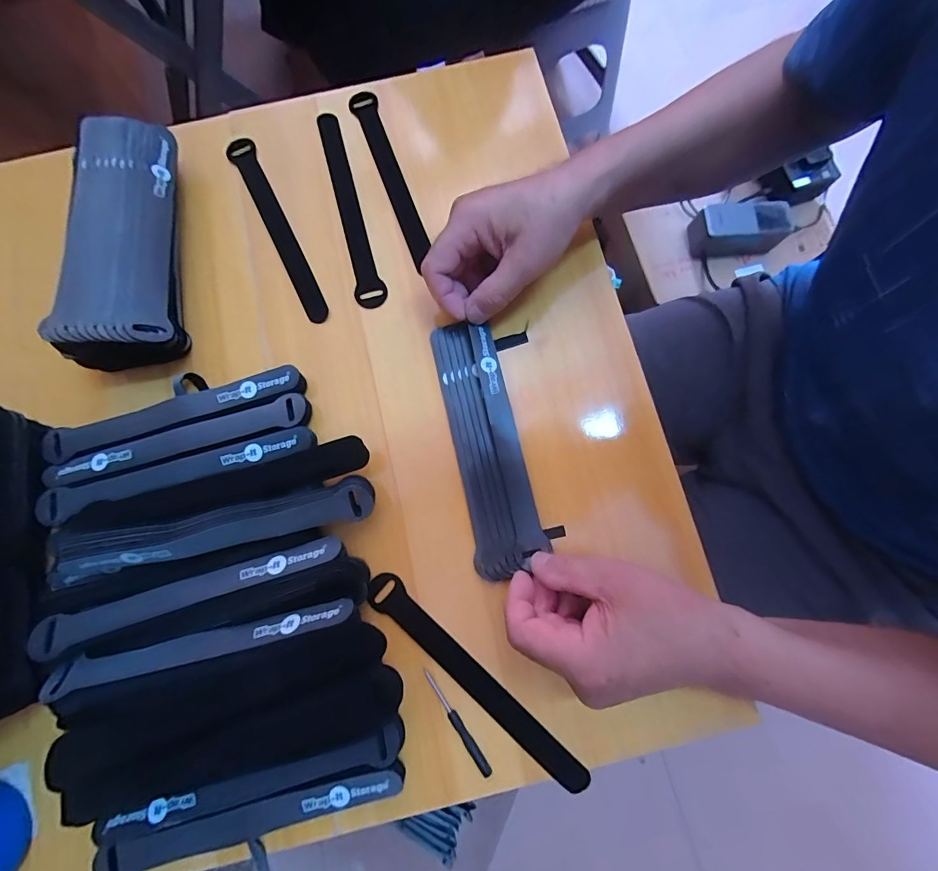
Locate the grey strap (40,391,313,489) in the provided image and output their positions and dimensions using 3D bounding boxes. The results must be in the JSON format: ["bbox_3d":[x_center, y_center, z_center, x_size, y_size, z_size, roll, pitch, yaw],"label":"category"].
[{"bbox_3d":[-0.220,0.003,0.318,0.195,0.004,0.023,-15,79,-2],"label":"grey strap"}]

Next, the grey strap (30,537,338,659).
[{"bbox_3d":[-0.184,0.105,0.280,0.195,0.004,0.026,-15,55,-6],"label":"grey strap"}]

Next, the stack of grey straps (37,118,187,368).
[{"bbox_3d":[-0.264,-0.153,0.328,0.071,0.054,0.198,-5,79,0],"label":"stack of grey straps"}]

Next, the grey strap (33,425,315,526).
[{"bbox_3d":[-0.216,0.027,0.308,0.200,0.007,0.023,-15,79,-2],"label":"grey strap"}]

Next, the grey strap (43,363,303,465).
[{"bbox_3d":[-0.227,-0.018,0.322,0.193,0.006,0.021,-16,79,-2],"label":"grey strap"}]

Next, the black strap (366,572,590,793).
[{"bbox_3d":[0.002,0.174,0.299,0.196,0.006,0.024,43,83,8],"label":"black strap"}]

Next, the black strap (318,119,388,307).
[{"bbox_3d":[-0.105,-0.201,0.374,0.025,0.011,0.193,-14,79,-2],"label":"black strap"}]

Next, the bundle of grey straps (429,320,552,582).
[{"bbox_3d":[0.014,0.006,0.327,0.052,0.016,0.193,-12,80,-2],"label":"bundle of grey straps"}]

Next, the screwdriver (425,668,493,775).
[{"bbox_3d":[-0.009,0.199,0.291,0.008,0.006,0.075,-36,81,-6],"label":"screwdriver"}]

